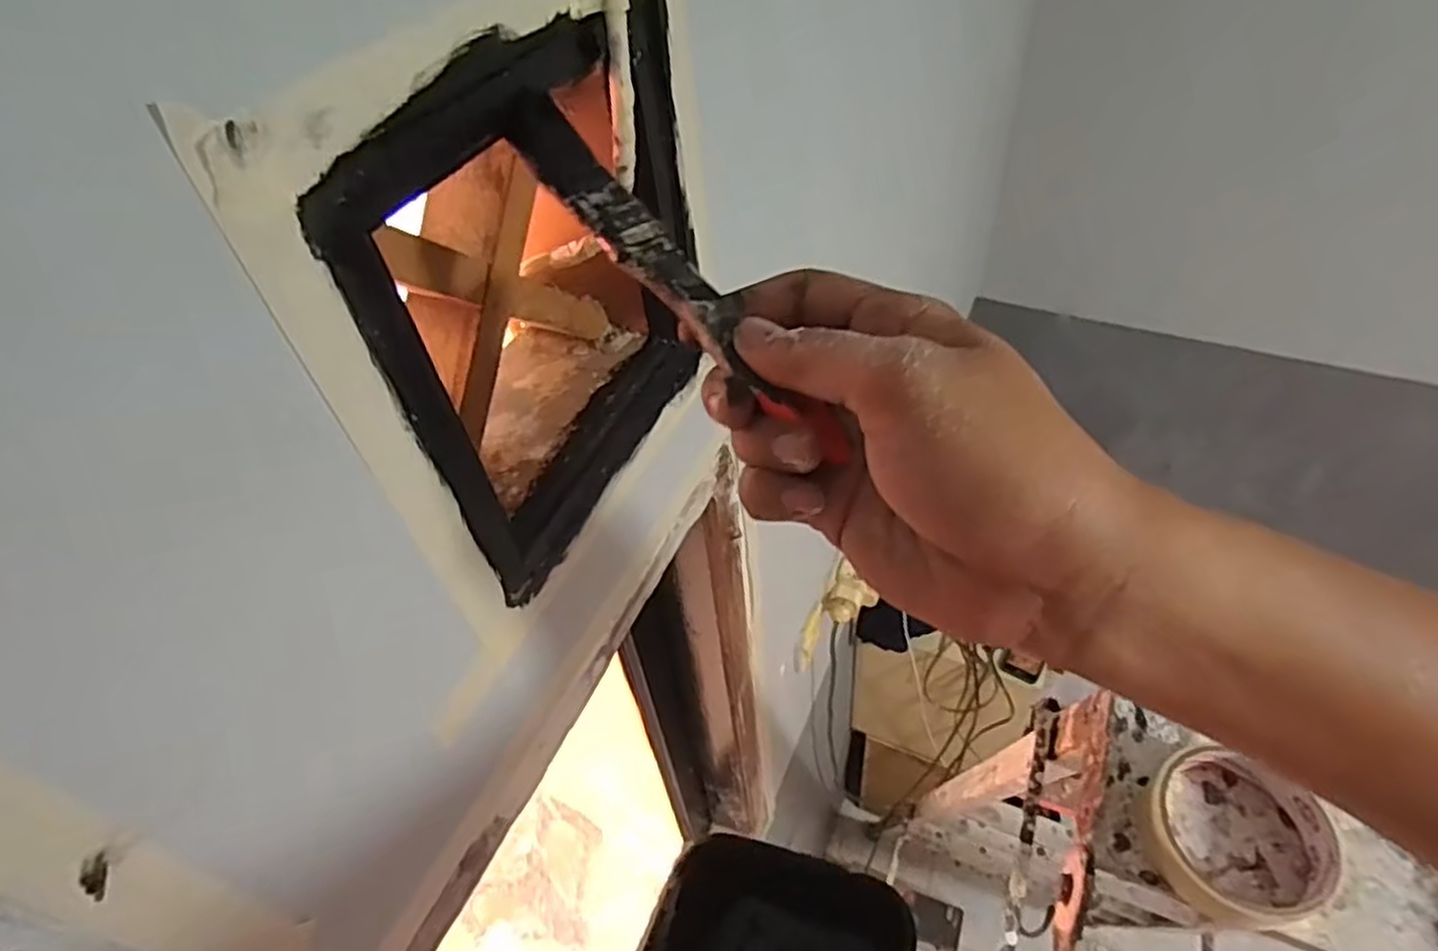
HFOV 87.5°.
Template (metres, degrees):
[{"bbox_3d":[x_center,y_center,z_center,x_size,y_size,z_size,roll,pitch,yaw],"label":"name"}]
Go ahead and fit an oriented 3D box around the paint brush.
[{"bbox_3d":[-0.017,-0.070,0.260,0.020,0.007,0.168,-35,77,-24],"label":"paint brush"}]

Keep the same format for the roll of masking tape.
[{"bbox_3d":[0.272,0.188,0.391,0.088,0.025,0.087,-3,47,3],"label":"roll of masking tape"}]

